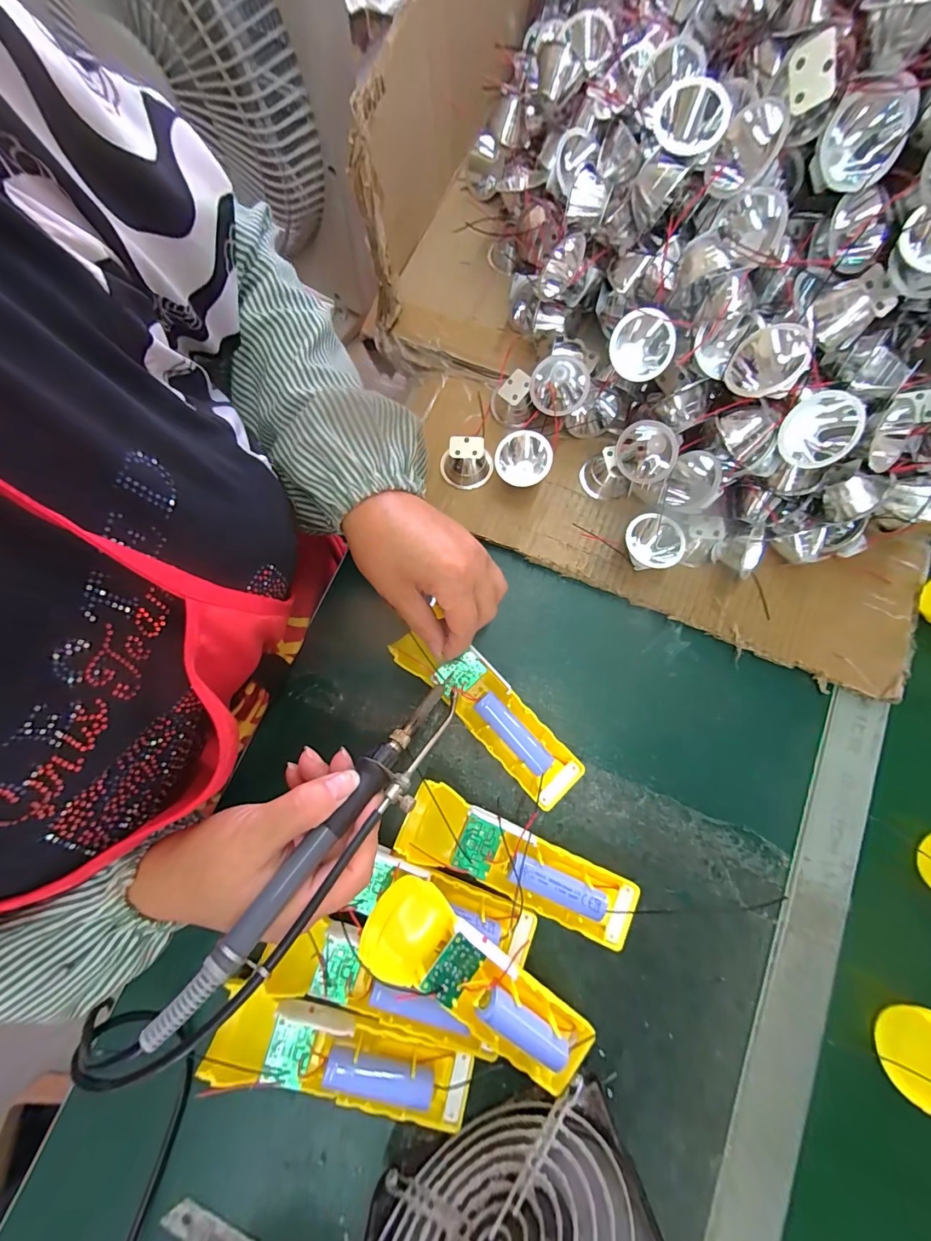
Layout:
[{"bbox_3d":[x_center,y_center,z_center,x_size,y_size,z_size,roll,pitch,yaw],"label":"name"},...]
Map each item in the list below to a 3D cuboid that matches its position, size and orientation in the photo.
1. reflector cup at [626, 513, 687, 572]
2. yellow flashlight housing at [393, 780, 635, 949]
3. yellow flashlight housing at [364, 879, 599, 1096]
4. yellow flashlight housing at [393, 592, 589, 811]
[{"bbox_3d":[0.143,-0.060,0.334,0.042,0.025,0.035,-1,78,1],"label":"reflector cup"},{"bbox_3d":[0.035,0.166,0.291,0.162,0.033,0.048,26,80,7],"label":"yellow flashlight housing"},{"bbox_3d":[0.011,0.217,0.254,0.161,0.029,0.045,41,82,-6],"label":"yellow flashlight housing"},{"bbox_3d":[0.017,0.063,0.306,0.159,0.019,0.045,43,82,3],"label":"yellow flashlight housing"}]

